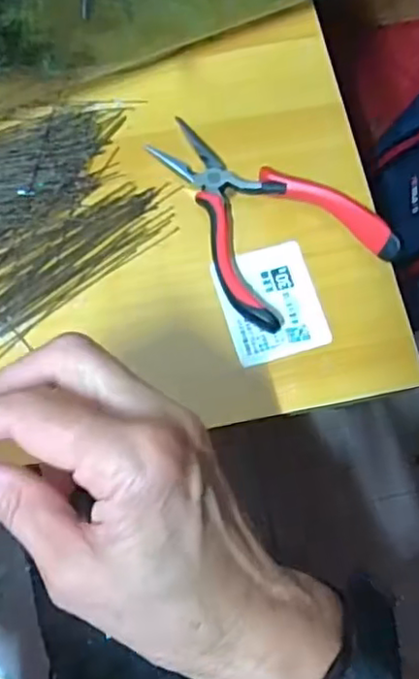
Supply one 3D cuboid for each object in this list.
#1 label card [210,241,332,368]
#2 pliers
[{"bbox_3d":[0.032,-0.020,0.339,0.050,0.004,0.059,-16,75,-6],"label":"label card"},{"bbox_3d":[0.027,-0.073,0.346,0.085,0.020,0.126,-31,77,-9],"label":"pliers"}]

